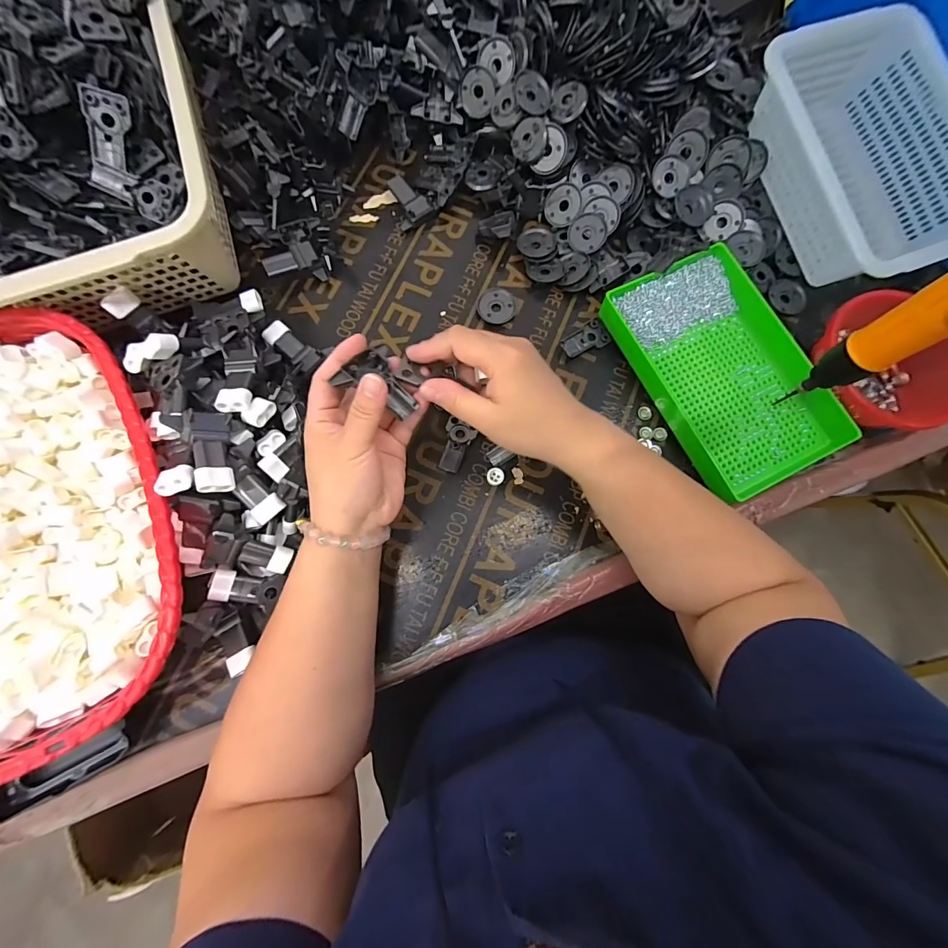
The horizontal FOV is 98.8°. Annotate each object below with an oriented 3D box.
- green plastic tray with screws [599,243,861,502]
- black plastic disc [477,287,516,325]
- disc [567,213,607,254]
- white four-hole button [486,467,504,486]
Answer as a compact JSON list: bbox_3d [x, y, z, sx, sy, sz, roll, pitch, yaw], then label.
[{"bbox_3d":[0.262,-0.107,0.428,0.160,0.039,0.252,-25,79,-7],"label":"green plastic tray with screws"},{"bbox_3d":[0.025,-0.188,0.455,0.042,0.010,0.038,-16,78,-5],"label":"black plastic disc"},{"bbox_3d":[0.128,-0.272,0.461,0.042,0.006,0.041,2,101,11],"label":"disc"},{"bbox_3d":[0.022,0.003,0.412,0.017,0.006,0.017,-11,78,-4],"label":"white four-hole button"}]

